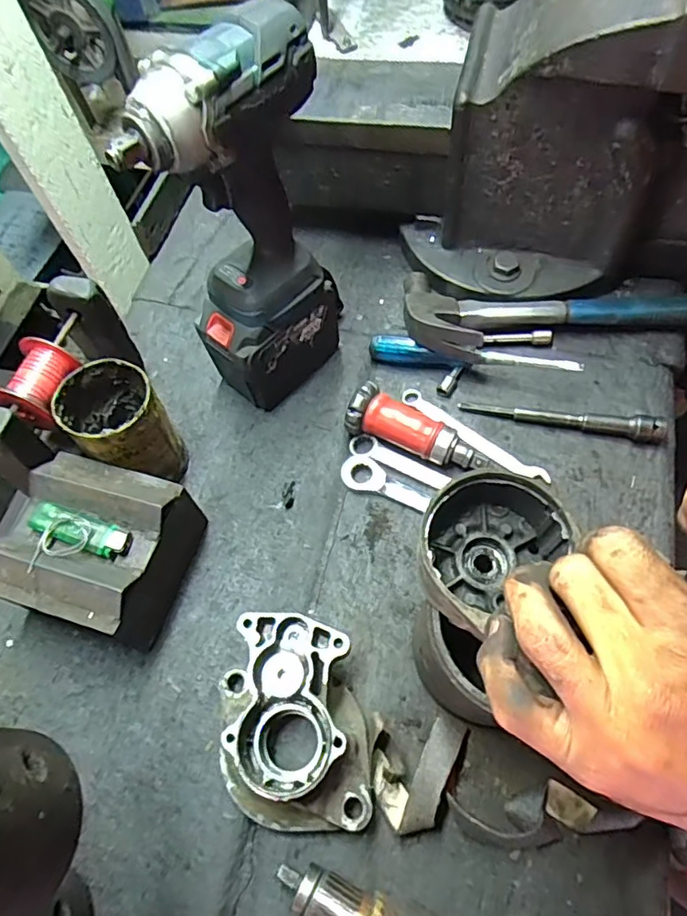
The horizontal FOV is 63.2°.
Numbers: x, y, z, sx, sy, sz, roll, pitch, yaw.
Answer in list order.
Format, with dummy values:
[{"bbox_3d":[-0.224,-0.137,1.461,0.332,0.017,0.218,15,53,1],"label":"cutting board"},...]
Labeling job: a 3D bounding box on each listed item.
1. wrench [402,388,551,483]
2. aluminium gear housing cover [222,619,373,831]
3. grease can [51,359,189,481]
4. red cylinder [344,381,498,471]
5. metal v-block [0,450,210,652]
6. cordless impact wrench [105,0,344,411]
[{"bbox_3d":[0.120,-0.021,0.523,0.156,0.008,0.019,35,71,19],"label":"wrench"},{"bbox_3d":[-0.036,0.187,0.401,0.106,0.061,0.134,-2,64,3],"label":"aluminium gear housing cover"},{"bbox_3d":[-0.186,-0.022,0.486,0.069,0.115,0.077,-37,67,-14],"label":"grease can"},{"bbox_3d":[0.067,-0.018,0.506,0.134,0.044,0.042,28,69,16],"label":"red cylinder"},{"bbox_3d":[-0.192,0.072,0.451,0.120,0.092,0.121,15,66,11],"label":"metal v-block"},{"bbox_3d":[-0.064,-0.167,0.452,0.148,0.293,0.067,-40,66,-15],"label":"cordless impact wrench"}]

